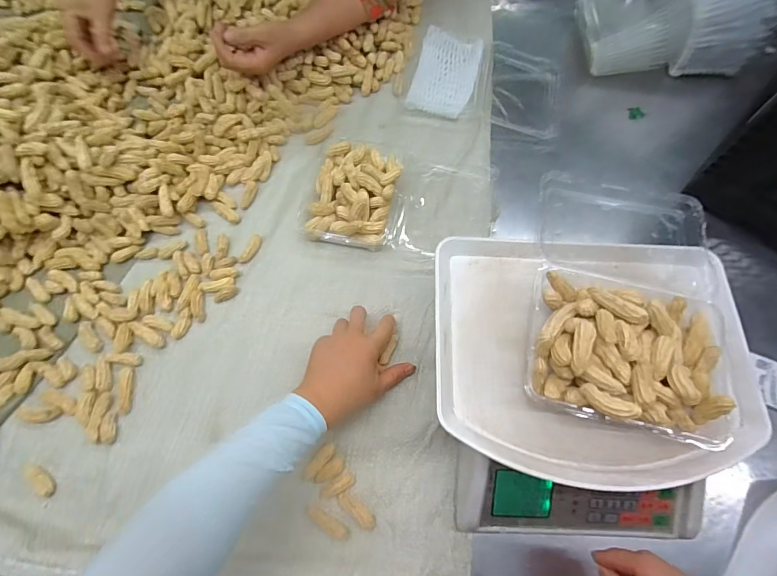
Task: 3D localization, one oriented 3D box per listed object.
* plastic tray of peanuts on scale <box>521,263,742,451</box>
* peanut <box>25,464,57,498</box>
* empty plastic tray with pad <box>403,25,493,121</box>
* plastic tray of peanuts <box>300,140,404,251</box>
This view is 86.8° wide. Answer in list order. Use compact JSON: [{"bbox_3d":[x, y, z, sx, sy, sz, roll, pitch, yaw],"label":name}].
[{"bbox_3d":[0.217,0.059,0.367,0.186,0.049,0.134,14,67,6],"label":"plastic tray of peanuts on scale"},{"bbox_3d":[-0.381,0.210,0.451,0.043,0.013,0.016,38,72,14],"label":"peanut"},{"bbox_3d":[0.101,-0.346,0.662,0.125,0.034,0.159,14,68,5],"label":"empty plastic tray with pad"},{"bbox_3d":[-0.048,-0.130,0.570,0.124,0.048,0.155,14,68,5],"label":"plastic tray of peanuts"}]

